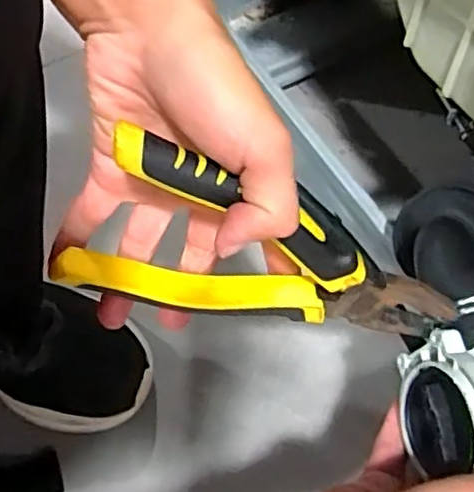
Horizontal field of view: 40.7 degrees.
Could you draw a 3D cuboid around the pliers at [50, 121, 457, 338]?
[{"bbox_3d":[0.018,0.009,0.292,0.180,0.086,0.022,19,46,-24],"label":"pliers"}]

